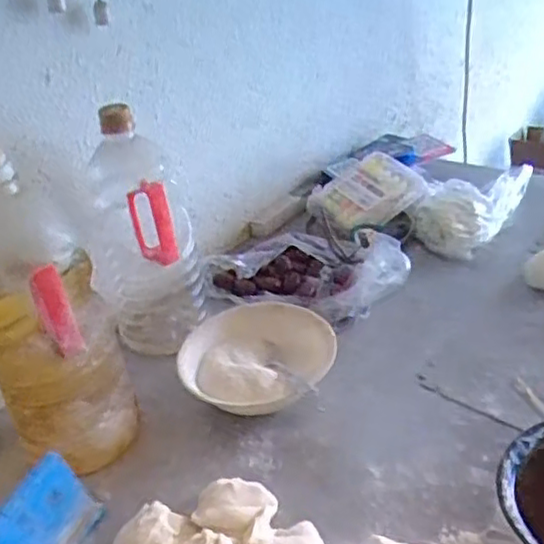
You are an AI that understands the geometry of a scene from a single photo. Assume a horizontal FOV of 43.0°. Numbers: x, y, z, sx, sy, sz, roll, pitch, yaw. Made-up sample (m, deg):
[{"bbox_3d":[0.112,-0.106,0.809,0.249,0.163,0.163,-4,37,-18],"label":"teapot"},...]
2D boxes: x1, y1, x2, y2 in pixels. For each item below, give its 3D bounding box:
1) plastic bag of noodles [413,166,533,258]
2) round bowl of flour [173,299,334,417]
[{"bbox_3d":[0.305,-0.117,1.038,0.112,0.060,0.272,18,40,35],"label":"plastic bag of noodles"},{"bbox_3d":[-0.015,0.104,0.763,0.164,0.054,0.164,-5,32,3],"label":"round bowl of flour"}]

